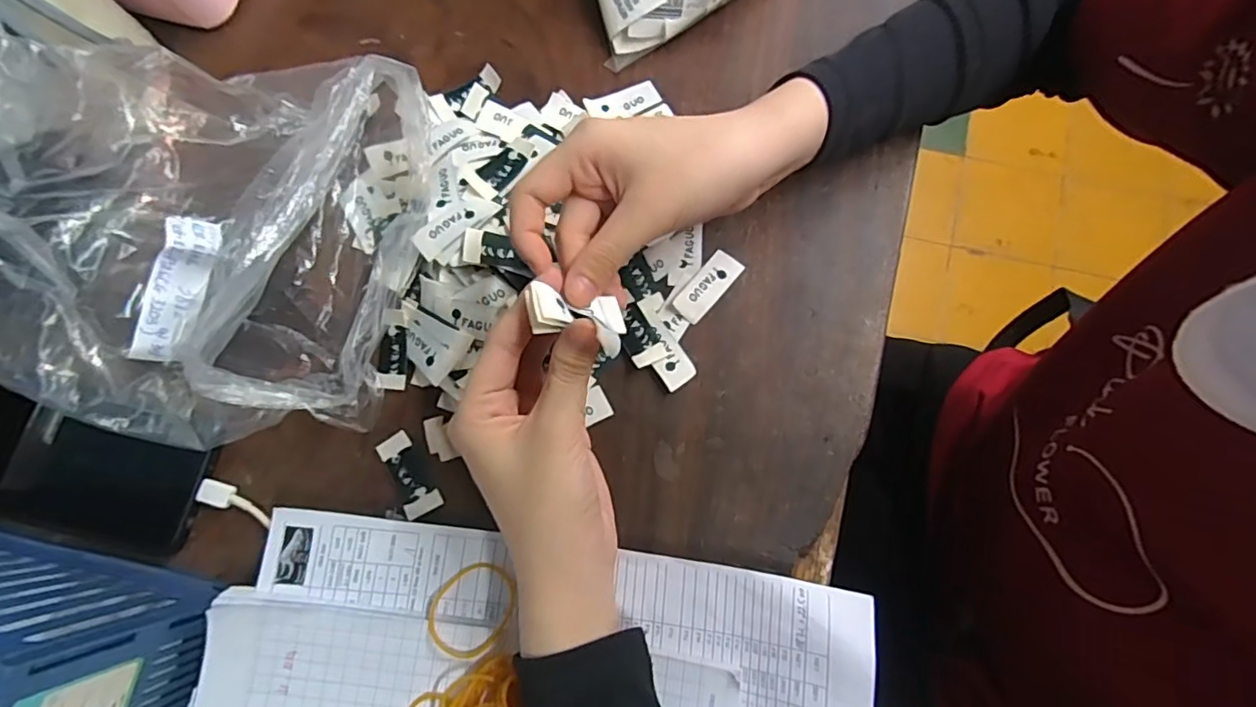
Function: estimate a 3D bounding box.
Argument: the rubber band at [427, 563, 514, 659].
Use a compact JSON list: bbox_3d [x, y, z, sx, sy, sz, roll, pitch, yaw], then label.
[{"bbox_3d":[-0.077,0.127,0.284,0.043,0.005,0.037,-30,72,-20],"label":"rubber band"}]

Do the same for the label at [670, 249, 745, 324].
[{"bbox_3d":[0.047,-0.040,0.340,0.020,0.005,0.047,39,81,8],"label":"label"}]

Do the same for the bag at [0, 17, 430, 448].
[{"bbox_3d":[-0.234,-0.067,0.274,0.218,0.117,0.206,3,79,2],"label":"bag"}]

